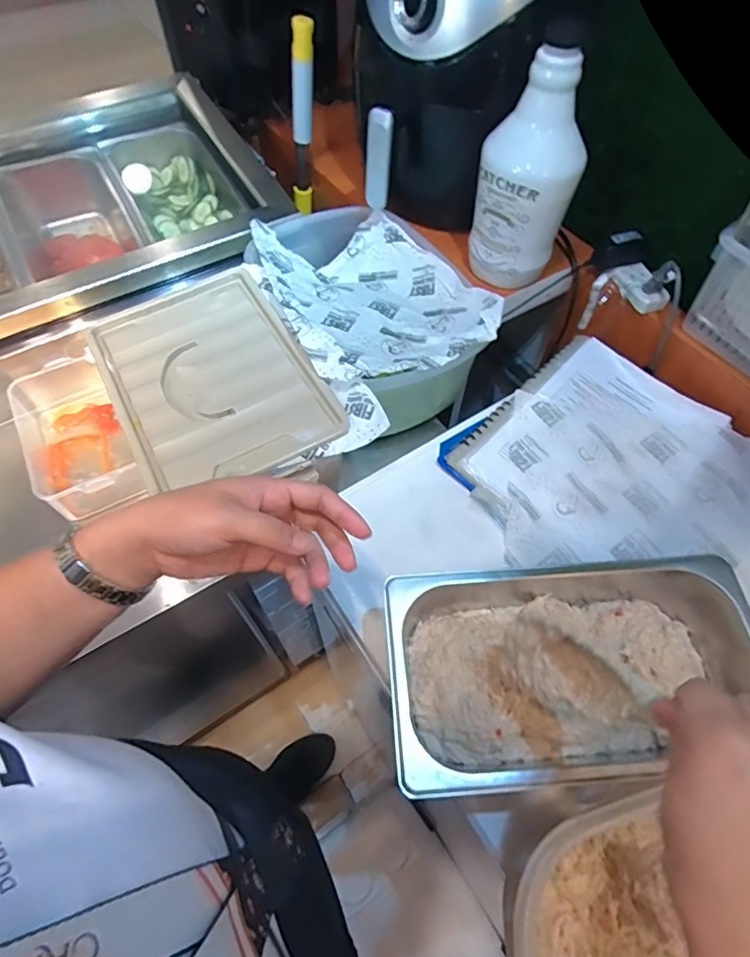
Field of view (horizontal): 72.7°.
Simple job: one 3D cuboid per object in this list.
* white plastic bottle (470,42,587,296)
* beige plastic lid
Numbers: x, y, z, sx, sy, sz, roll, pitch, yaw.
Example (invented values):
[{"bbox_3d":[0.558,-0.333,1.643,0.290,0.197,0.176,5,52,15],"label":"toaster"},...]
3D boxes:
[{"bbox_3d":[0.193,-0.378,0.652,0.091,0.248,0.100,-28,63,-17],"label":"white plastic bottle"},{"bbox_3d":[-0.195,-0.126,0.607,0.210,0.022,0.313,-25,62,-16],"label":"beige plastic lid"}]

